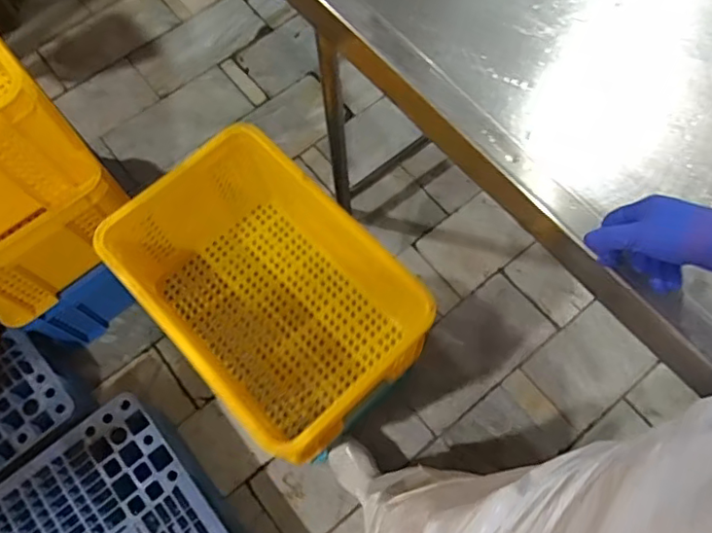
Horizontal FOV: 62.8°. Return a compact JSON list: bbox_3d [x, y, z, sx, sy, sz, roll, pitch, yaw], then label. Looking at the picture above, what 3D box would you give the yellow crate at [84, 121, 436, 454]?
[{"bbox_3d":[-0.164,0.047,1.080,0.345,0.257,0.511,-42,74,-14],"label":"yellow crate"}]

